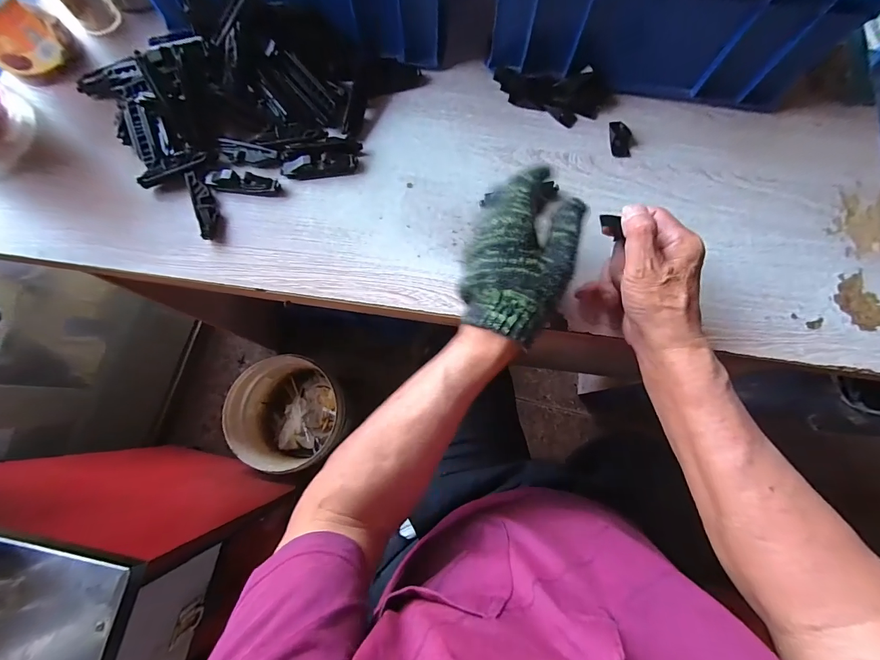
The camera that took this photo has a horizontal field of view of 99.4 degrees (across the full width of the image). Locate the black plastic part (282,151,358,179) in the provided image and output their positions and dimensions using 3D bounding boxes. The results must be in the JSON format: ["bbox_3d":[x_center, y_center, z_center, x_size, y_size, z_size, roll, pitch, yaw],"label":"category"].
[{"bbox_3d":[-0.131,-0.179,0.403,0.080,0.015,0.020,-4,77,-1],"label":"black plastic part"}]

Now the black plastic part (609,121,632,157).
[{"bbox_3d":[0.202,-0.214,0.418,0.024,0.007,0.041,3,77,0],"label":"black plastic part"}]

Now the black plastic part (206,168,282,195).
[{"bbox_3d":[-0.212,-0.158,0.398,0.075,0.018,0.017,8,77,2],"label":"black plastic part"}]

